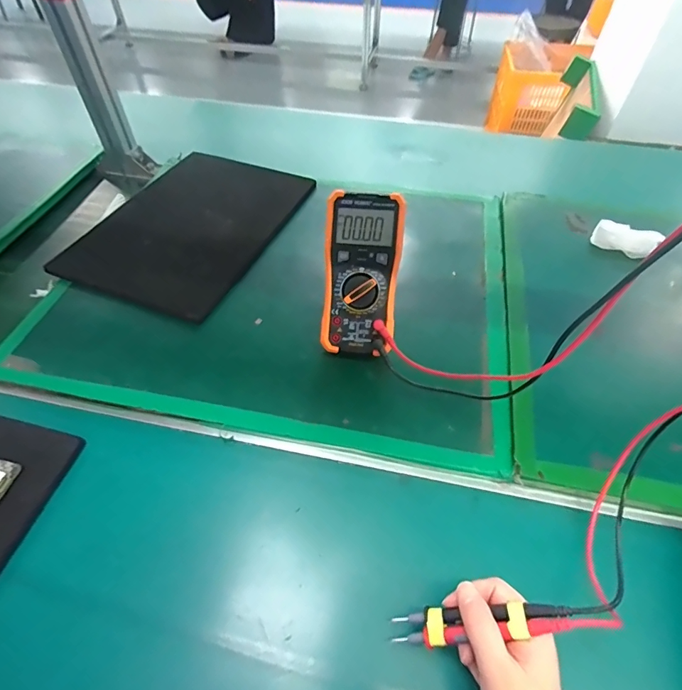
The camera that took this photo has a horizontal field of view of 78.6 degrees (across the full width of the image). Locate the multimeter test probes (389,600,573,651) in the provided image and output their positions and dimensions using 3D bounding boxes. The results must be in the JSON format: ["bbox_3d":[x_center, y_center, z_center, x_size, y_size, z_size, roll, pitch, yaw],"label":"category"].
[{"bbox_3d":[0.095,0.200,0.299,0.128,0.007,0.024,-23,48,23],"label":"multimeter test probes"}]

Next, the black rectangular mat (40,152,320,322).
[{"bbox_3d":[-0.229,-0.189,0.639,0.256,0.022,0.327,18,57,15],"label":"black rectangular mat"}]

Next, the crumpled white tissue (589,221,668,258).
[{"bbox_3d":[0.413,-0.154,0.602,0.085,0.034,0.031,25,56,18],"label":"crumpled white tissue"}]

